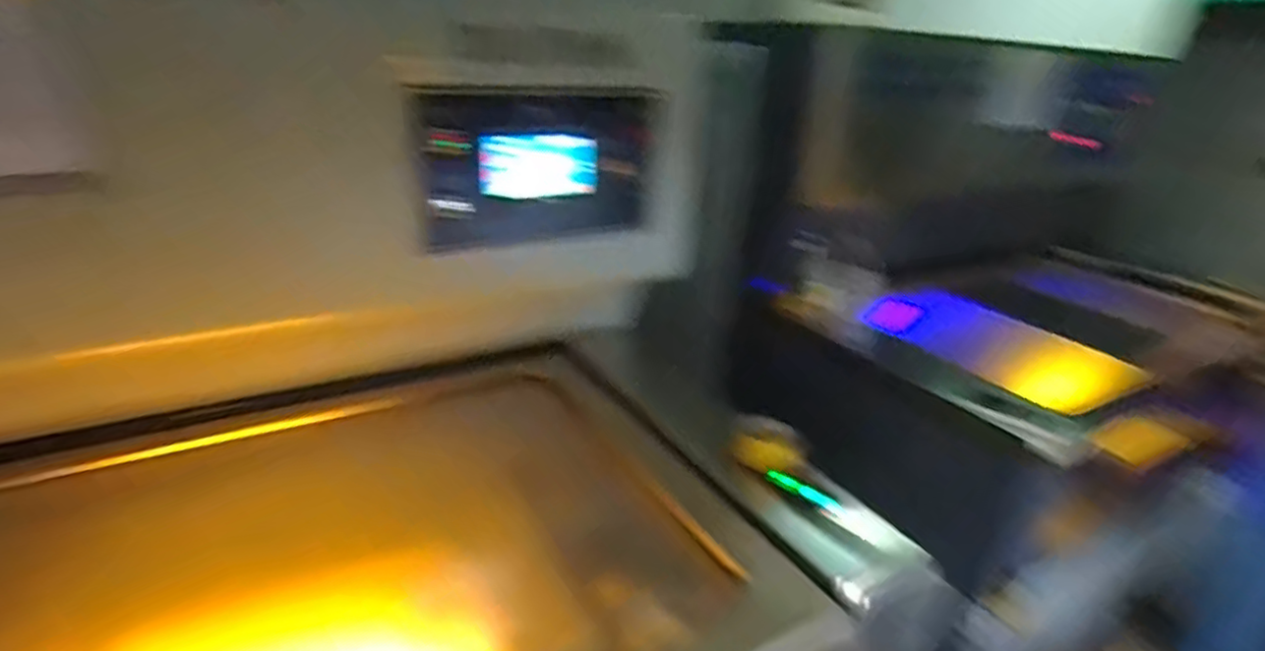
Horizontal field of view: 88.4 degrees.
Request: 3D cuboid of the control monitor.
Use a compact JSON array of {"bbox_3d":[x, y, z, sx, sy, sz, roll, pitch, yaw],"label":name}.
[{"bbox_3d":[-0.143,-0.262,1.102,0.455,0.257,0.061,-16,31,-37],"label":"control monitor"}]

